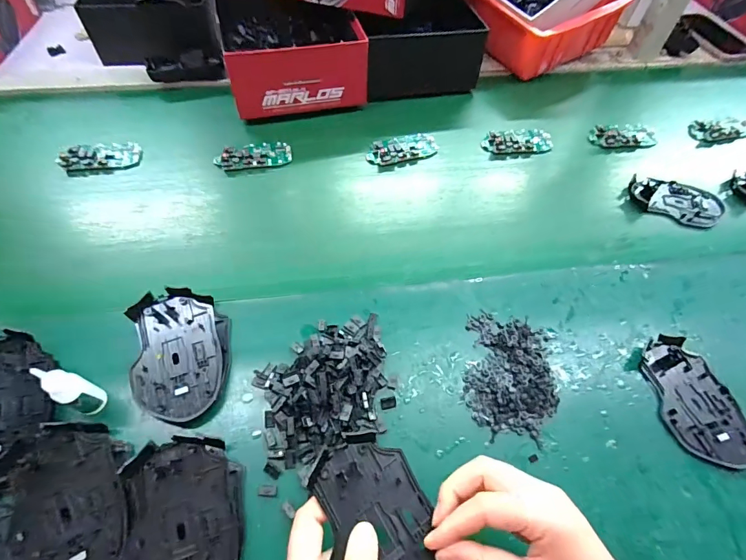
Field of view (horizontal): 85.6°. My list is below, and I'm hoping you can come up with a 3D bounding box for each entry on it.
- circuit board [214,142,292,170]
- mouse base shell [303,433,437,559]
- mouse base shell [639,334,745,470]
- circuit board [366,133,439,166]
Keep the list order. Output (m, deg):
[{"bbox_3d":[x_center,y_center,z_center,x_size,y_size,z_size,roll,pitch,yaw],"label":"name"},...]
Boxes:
[{"bbox_3d":[-0.158,-0.166,0.533,0.097,0.014,0.048,-10,56,-8],"label":"circuit board"},{"bbox_3d":[0.005,0.161,0.264,0.068,0.021,0.113,-20,58,-15],"label":"mouse base shell"},{"bbox_3d":[0.298,0.108,0.369,0.071,0.011,0.114,-5,56,-5],"label":"mouse base shell"},{"bbox_3d":[0.040,-0.181,0.554,0.098,0.012,0.047,-18,58,-14],"label":"circuit board"}]

